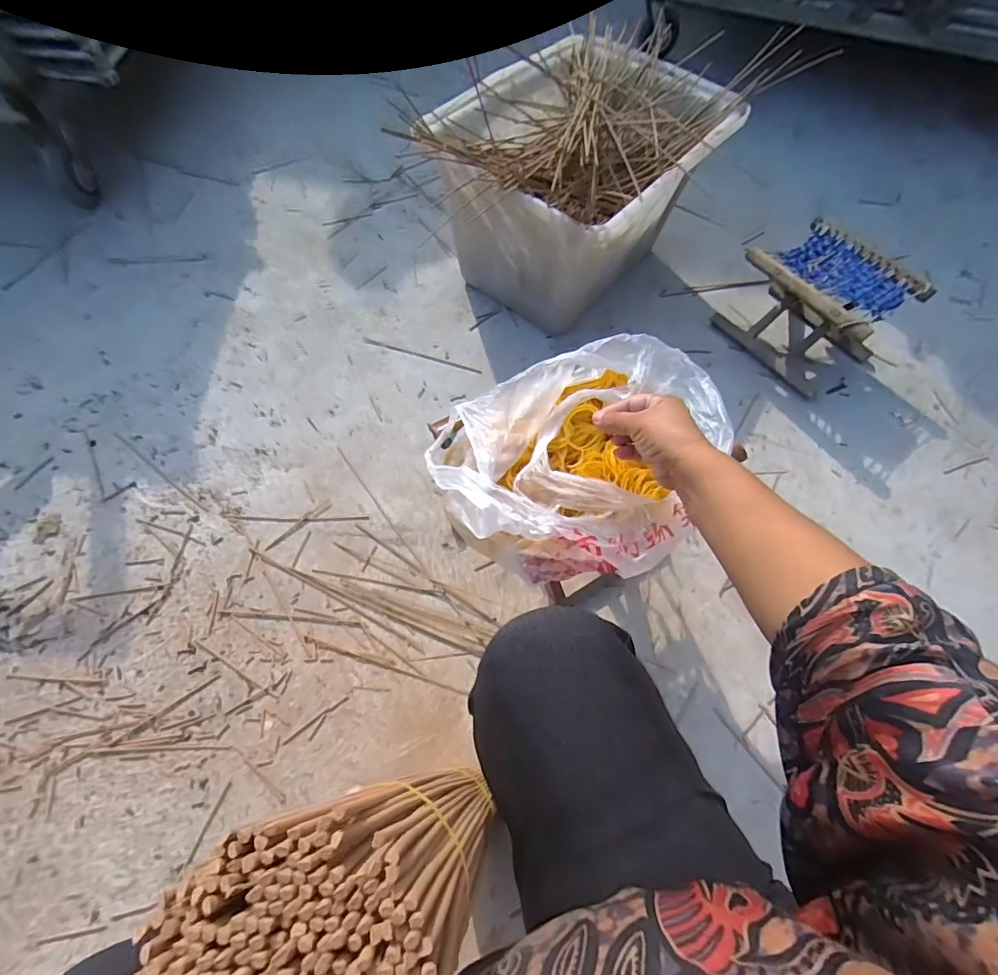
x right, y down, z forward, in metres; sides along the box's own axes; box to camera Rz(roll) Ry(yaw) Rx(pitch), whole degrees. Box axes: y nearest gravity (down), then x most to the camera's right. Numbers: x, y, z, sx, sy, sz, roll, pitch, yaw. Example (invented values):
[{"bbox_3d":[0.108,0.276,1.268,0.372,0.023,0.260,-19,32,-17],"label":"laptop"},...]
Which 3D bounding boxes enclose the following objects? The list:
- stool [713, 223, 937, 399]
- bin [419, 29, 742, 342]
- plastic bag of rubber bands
[{"bbox_3d":[0.659,-0.378,1.047,0.248,0.186,0.268,-31,67,-18],"label":"stool"},{"bbox_3d":[0.166,-0.613,1.059,0.402,0.352,0.584,38,66,16],"label":"bin"},{"bbox_3d":[0.103,-0.025,0.560,0.314,0.102,0.250,-22,65,-14],"label":"plastic bag of rubber bands"}]

